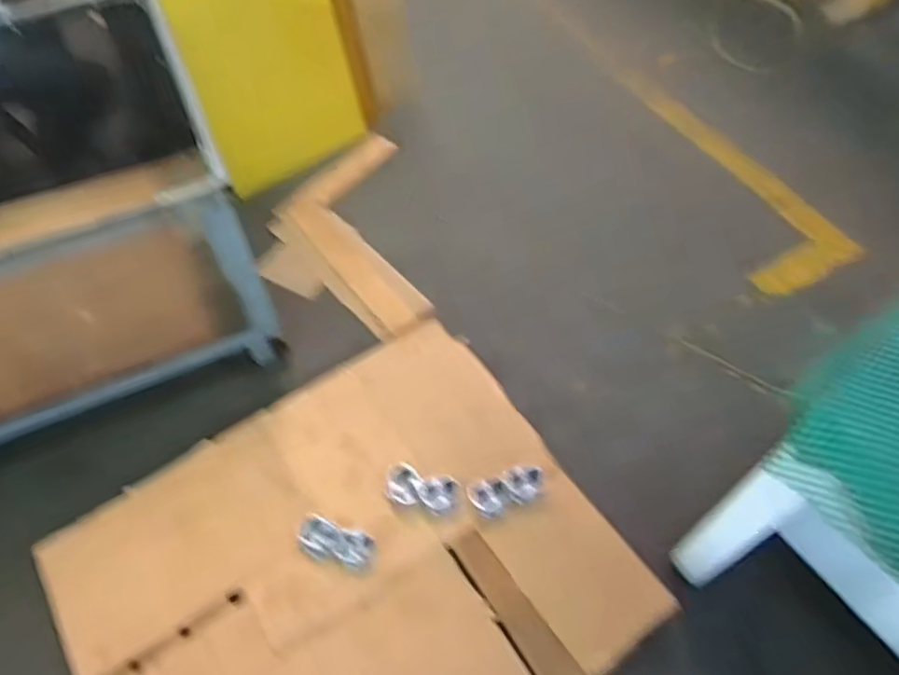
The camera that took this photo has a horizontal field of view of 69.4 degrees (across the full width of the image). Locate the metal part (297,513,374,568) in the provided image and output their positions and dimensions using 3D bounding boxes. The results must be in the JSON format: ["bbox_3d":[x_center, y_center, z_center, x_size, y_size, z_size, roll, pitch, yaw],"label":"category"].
[{"bbox_3d":[-0.229,0.409,1.304,0.153,0.044,0.071,18,60,12],"label":"metal part"}]

